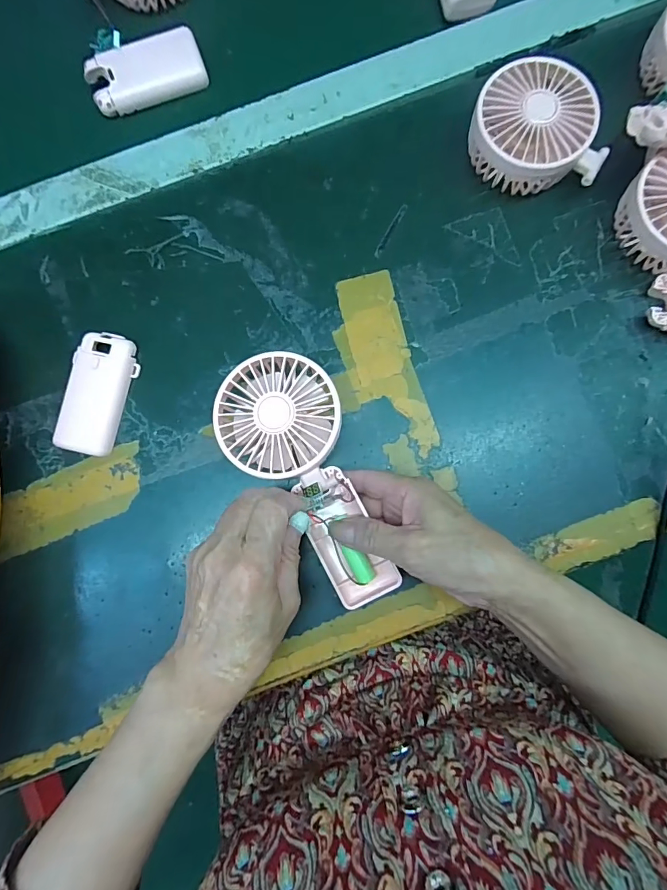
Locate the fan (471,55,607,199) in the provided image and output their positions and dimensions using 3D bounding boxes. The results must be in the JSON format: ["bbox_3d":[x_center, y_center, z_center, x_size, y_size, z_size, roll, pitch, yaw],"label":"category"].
[{"bbox_3d":[0.151,-0.238,0.336,0.100,0.043,0.087,-3,84,1],"label":"fan"}]

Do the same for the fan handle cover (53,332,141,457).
[{"bbox_3d":[-0.183,-0.040,0.341,0.044,0.014,0.092,16,85,3],"label":"fan handle cover"}]

